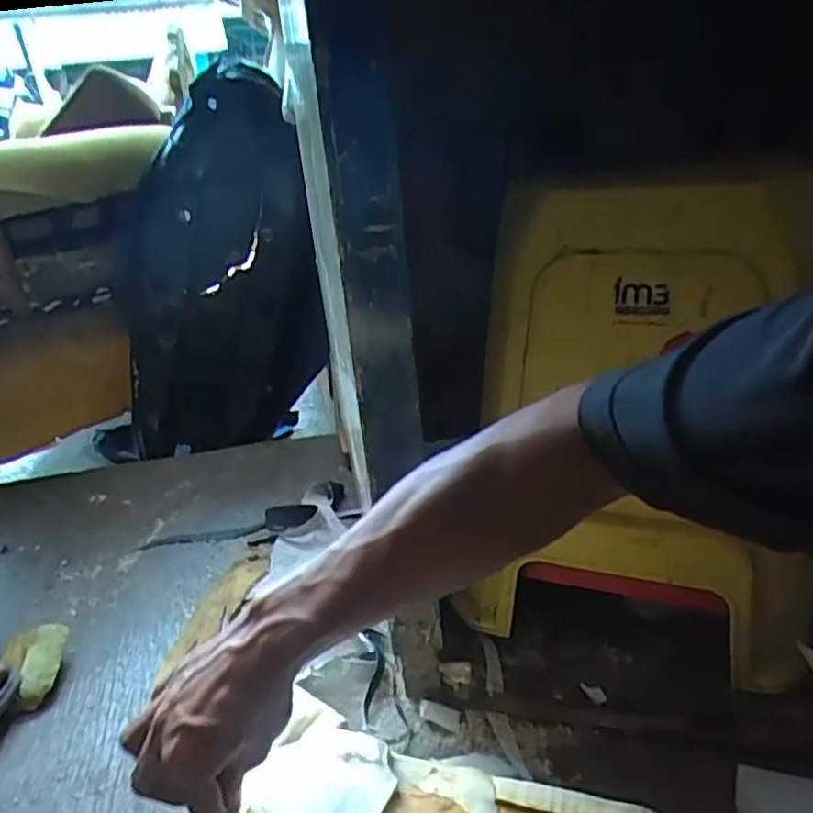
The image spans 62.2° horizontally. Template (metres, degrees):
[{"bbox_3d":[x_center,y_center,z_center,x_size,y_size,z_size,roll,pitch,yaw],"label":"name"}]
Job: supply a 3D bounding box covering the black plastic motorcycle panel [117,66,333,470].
[{"bbox_3d":[-0.370,-0.263,1.251,0.358,0.612,0.218,-14,27,-20],"label":"black plastic motorcycle panel"}]

